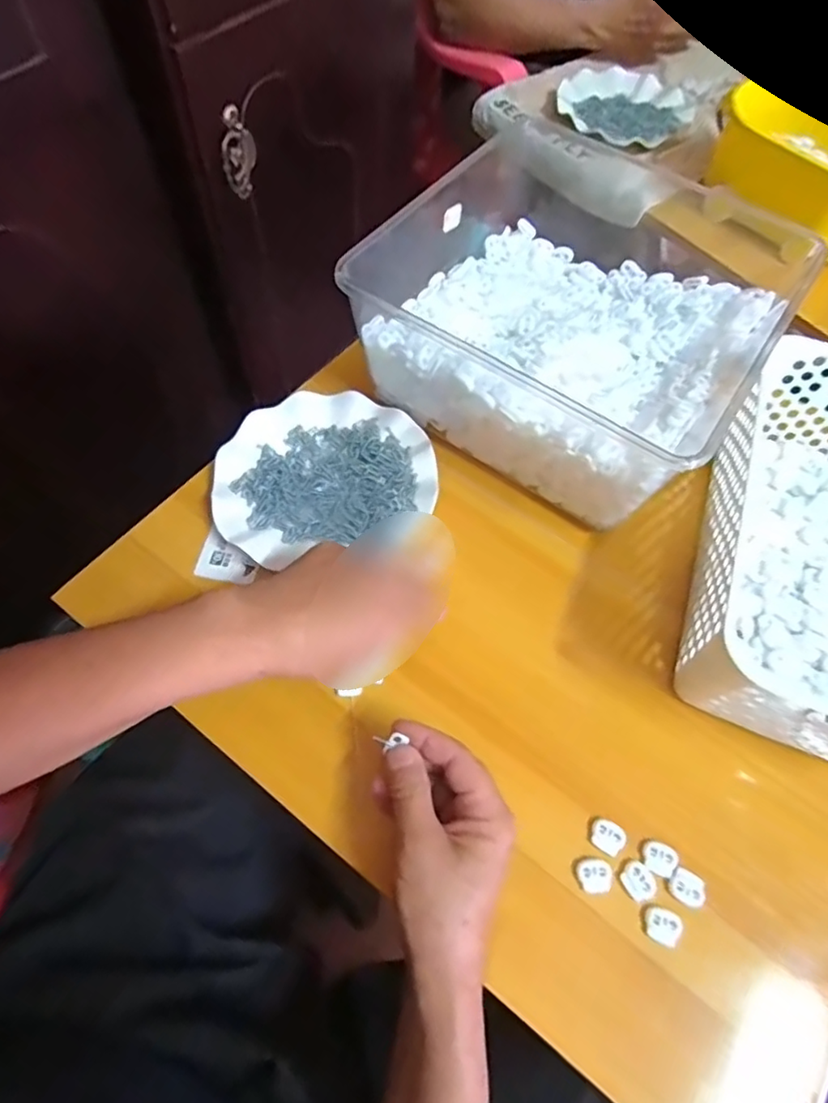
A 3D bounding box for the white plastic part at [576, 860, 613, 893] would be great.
[{"bbox_3d":[0.118,0.211,0.381,0.021,0.005,0.019,2,62,-3],"label":"white plastic part"}]

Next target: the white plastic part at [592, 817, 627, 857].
[{"bbox_3d":[0.130,0.192,0.394,0.022,0.004,0.020,33,65,13],"label":"white plastic part"}]

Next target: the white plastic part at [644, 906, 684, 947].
[{"bbox_3d":[0.157,0.236,0.371,0.020,0.006,0.019,20,63,7],"label":"white plastic part"}]

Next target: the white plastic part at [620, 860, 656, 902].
[{"bbox_3d":[0.146,0.213,0.379,0.019,0.004,0.021,-34,69,-19],"label":"white plastic part"}]

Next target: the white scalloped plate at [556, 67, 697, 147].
[{"bbox_3d":[0.291,-0.619,0.817,0.170,0.017,0.178,1,62,-3],"label":"white scalloped plate"}]

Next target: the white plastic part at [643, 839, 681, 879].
[{"bbox_3d":[0.163,0.204,0.389,0.022,0.005,0.020,33,65,13],"label":"white plastic part"}]

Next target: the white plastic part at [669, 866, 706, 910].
[{"bbox_3d":[0.178,0.219,0.382,0.021,0.006,0.020,32,65,13],"label":"white plastic part"}]

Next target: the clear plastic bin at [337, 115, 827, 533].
[{"bbox_3d":[0.130,-0.200,0.527,0.318,0.138,0.272,33,65,13],"label":"clear plastic bin"}]

